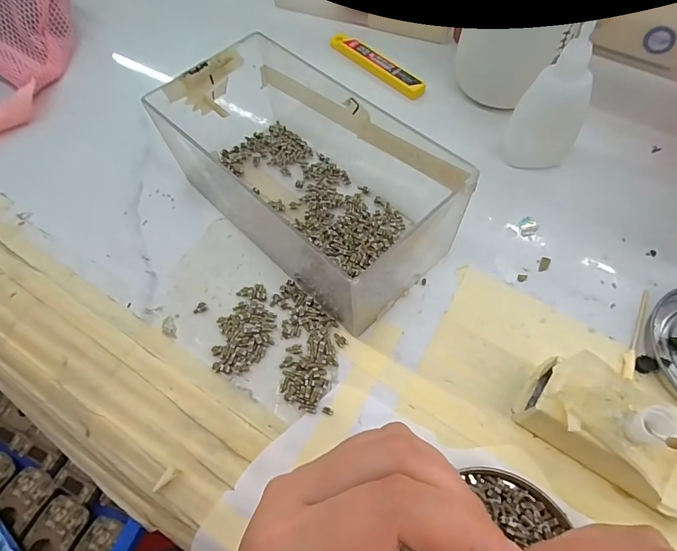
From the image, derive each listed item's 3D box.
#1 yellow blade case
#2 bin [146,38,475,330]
[{"bbox_3d":[0.030,-0.176,0.355,0.019,0.010,0.100,-41,66,-17],"label":"yellow blade case"},{"bbox_3d":[-0.023,-0.070,0.266,0.201,0.069,0.102,39,70,22],"label":"bin"}]

